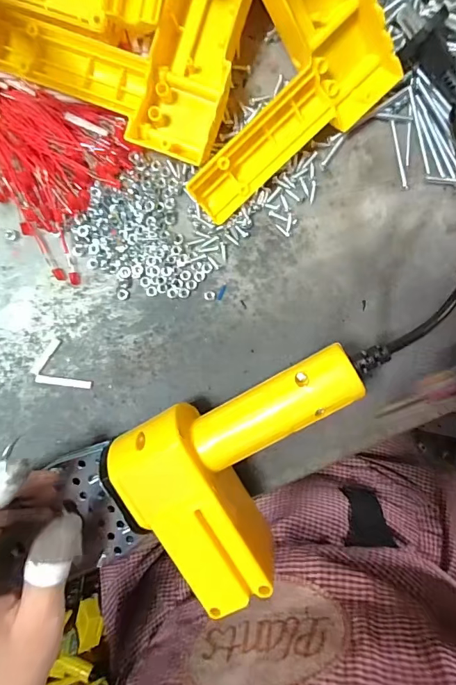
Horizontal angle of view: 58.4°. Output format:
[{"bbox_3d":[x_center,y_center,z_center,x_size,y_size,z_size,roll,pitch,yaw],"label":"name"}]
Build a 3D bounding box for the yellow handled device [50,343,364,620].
[{"bbox_3d":[-0.004,0.087,0.238,0.180,0.042,0.111,-22,96,-1],"label":"yellow handled device"}]

